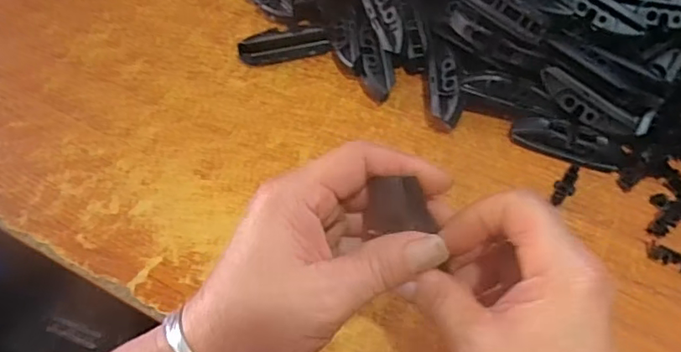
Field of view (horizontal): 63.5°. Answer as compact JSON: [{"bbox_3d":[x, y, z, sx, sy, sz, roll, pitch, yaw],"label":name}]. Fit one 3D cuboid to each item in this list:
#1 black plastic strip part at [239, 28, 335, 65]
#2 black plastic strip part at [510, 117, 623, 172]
[{"bbox_3d":[-0.042,-0.102,0.425,0.070,0.018,0.017,-10,62,-4],"label":"black plastic strip part"},{"bbox_3d":[0.153,-0.022,0.374,0.071,0.021,0.021,18,63,10],"label":"black plastic strip part"}]

